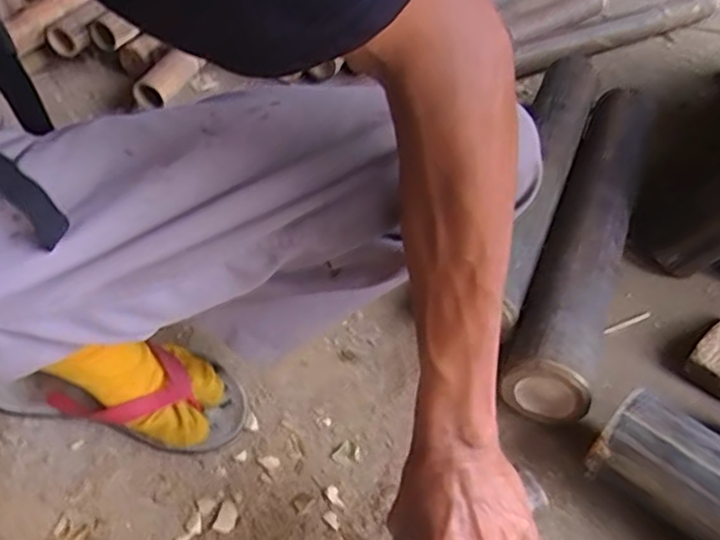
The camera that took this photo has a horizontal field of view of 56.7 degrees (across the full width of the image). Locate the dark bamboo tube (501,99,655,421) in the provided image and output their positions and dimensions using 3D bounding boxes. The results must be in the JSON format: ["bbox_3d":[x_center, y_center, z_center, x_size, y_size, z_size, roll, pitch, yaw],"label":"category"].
[{"bbox_3d":[0.263,-0.049,0.759,0.077,0.082,0.517,18,46,15],"label":"dark bamboo tube"}]

